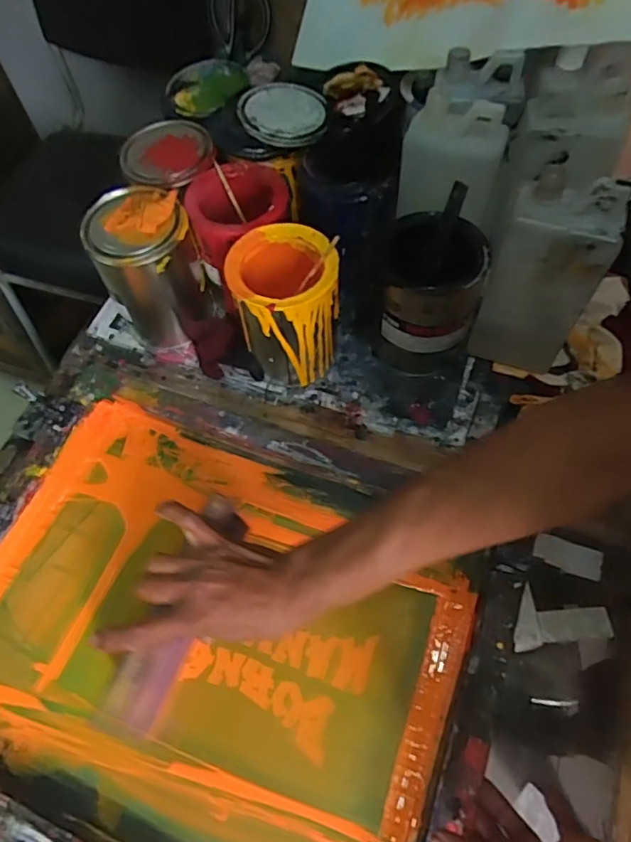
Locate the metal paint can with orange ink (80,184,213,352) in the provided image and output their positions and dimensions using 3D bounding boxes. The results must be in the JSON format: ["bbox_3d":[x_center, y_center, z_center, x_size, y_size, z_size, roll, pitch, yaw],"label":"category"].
[{"bbox_3d":[-0.184,-0.170,0.626,0.100,0.164,0.097,-1,62,2],"label":"metal paint can with orange ink"}]

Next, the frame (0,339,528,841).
[{"bbox_3d":[-0.090,0.162,0.502,0.493,0.060,0.444,17,60,13],"label":"frame"}]

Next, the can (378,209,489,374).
[{"bbox_3d":[0.126,-0.131,0.604,0.103,0.147,0.108,13,63,10],"label":"can"}]

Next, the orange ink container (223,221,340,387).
[{"bbox_3d":[-0.029,-0.121,0.600,0.108,0.147,0.106,-8,61,-1],"label":"orange ink container"}]

